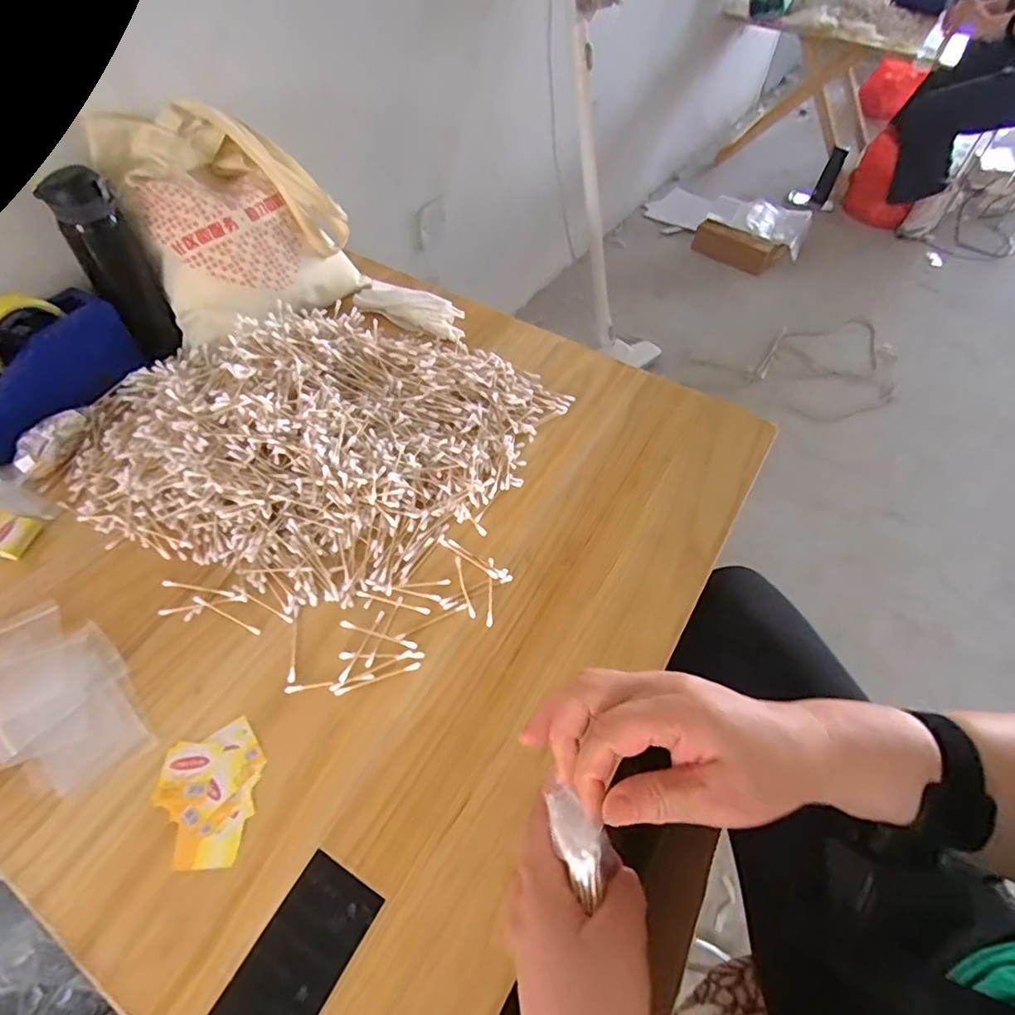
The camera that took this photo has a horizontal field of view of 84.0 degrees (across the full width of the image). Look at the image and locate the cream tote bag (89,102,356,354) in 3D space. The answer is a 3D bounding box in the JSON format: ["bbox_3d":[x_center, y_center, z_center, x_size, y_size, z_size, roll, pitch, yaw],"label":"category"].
[{"bbox_3d":[-0.338,-0.362,0.709,0.150,0.211,0.242,35,59,22],"label":"cream tote bag"}]

